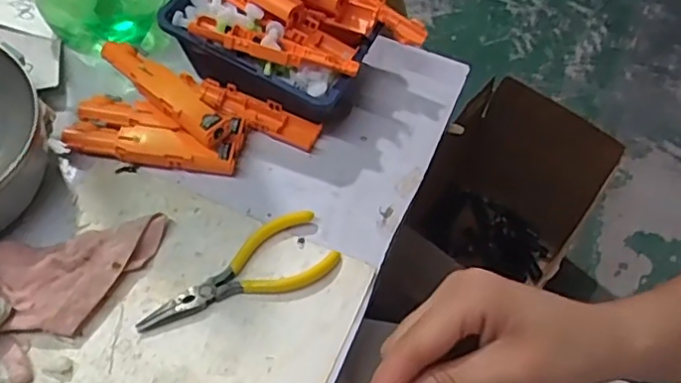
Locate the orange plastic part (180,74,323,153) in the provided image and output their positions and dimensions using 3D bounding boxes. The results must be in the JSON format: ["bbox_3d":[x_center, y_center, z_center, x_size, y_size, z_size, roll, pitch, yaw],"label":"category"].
[{"bbox_3d":[-0.072,-0.062,0.479,0.116,0.014,0.023,23,59,11],"label":"orange plastic part"}]

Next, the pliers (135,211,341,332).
[{"bbox_3d":[-0.066,0.056,0.401,0.129,0.009,0.050,-25,62,-18],"label":"pliers"}]

